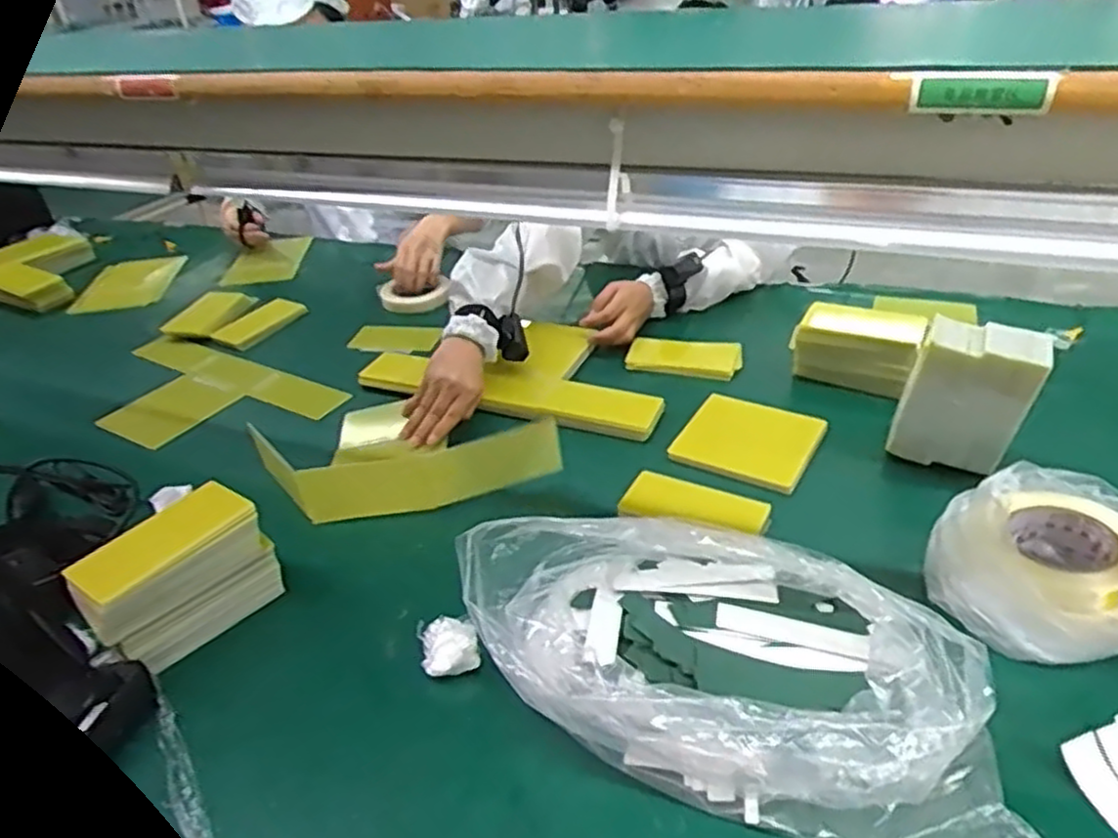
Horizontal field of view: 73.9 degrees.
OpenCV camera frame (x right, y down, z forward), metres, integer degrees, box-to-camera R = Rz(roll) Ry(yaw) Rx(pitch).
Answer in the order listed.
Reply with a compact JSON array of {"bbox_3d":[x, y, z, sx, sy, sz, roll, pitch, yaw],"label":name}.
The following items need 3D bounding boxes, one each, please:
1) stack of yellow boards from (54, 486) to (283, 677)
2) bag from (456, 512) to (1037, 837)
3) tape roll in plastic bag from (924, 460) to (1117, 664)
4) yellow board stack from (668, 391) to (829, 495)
[{"bbox_3d":[-0.338,0.146,0.668,0.065,0.114,0.156,23,43,35],"label":"stack of yellow boards"},{"bbox_3d":[0.125,0.173,0.572,0.402,0.100,0.199,9,36,19],"label":"bag"},{"bbox_3d":[0.418,0.119,0.628,0.174,0.068,0.171,-3,34,2],"label":"tape roll in plastic bag"},{"bbox_3d":[0.220,0.022,0.862,0.145,0.014,0.138,17,40,29],"label":"yellow board stack"}]

